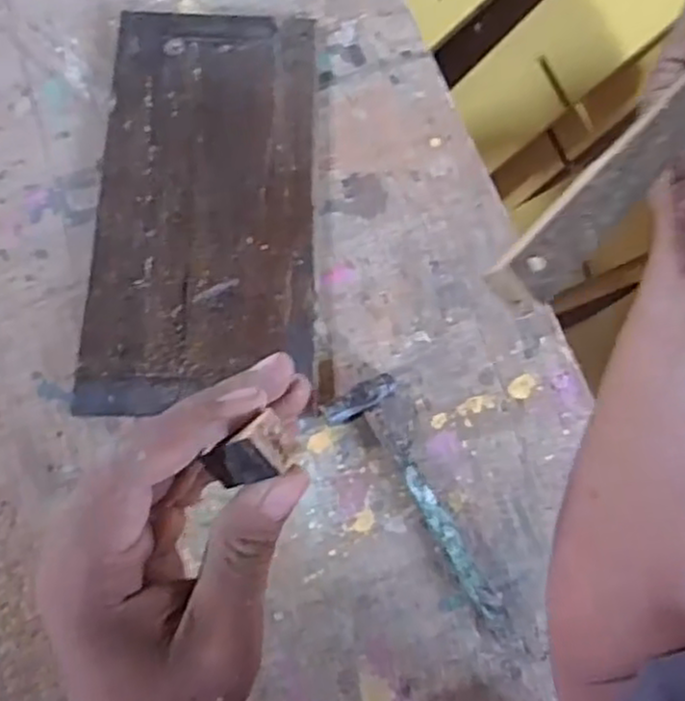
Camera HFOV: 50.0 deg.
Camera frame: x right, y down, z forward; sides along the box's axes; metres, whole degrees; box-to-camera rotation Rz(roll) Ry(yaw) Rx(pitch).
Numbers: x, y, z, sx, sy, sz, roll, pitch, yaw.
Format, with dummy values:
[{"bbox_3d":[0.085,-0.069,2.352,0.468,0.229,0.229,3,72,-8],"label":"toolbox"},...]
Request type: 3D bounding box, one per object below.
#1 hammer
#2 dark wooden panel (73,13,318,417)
[{"bbox_3d":[0.074,0.135,0.667,0.066,0.030,0.236,-29,77,-14],"label":"hammer"},{"bbox_3d":[-0.138,-0.162,0.766,0.220,0.021,0.459,1,72,-5],"label":"dark wooden panel"}]

